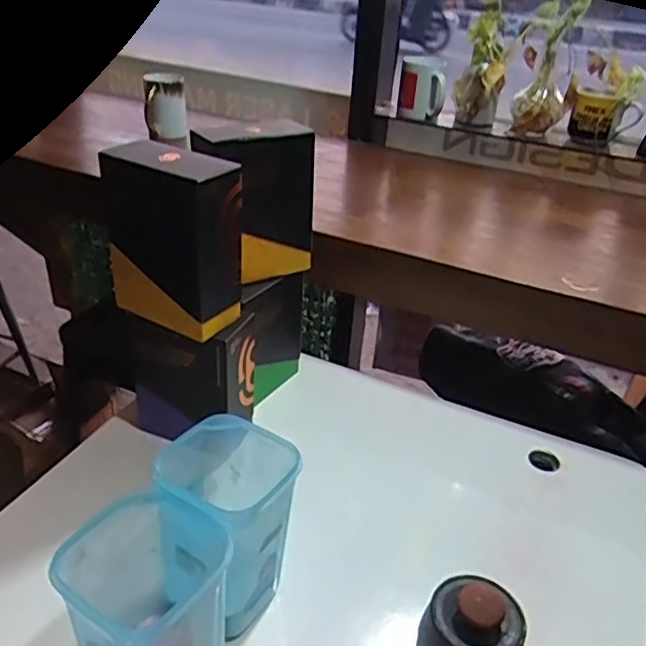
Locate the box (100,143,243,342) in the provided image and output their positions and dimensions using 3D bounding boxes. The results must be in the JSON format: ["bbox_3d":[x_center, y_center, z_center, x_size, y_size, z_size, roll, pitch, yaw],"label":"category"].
[{"bbox_3d":[-0.142,-0.081,0.597,0.112,0.157,0.070,21,35,25],"label":"box"}]

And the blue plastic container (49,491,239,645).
[{"bbox_3d":[-0.126,0.210,0.456,0.090,0.132,0.102,23,37,28],"label":"blue plastic container"}]

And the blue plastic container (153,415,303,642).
[{"bbox_3d":[-0.080,0.165,0.515,0.092,0.134,0.112,14,33,16],"label":"blue plastic container"}]

